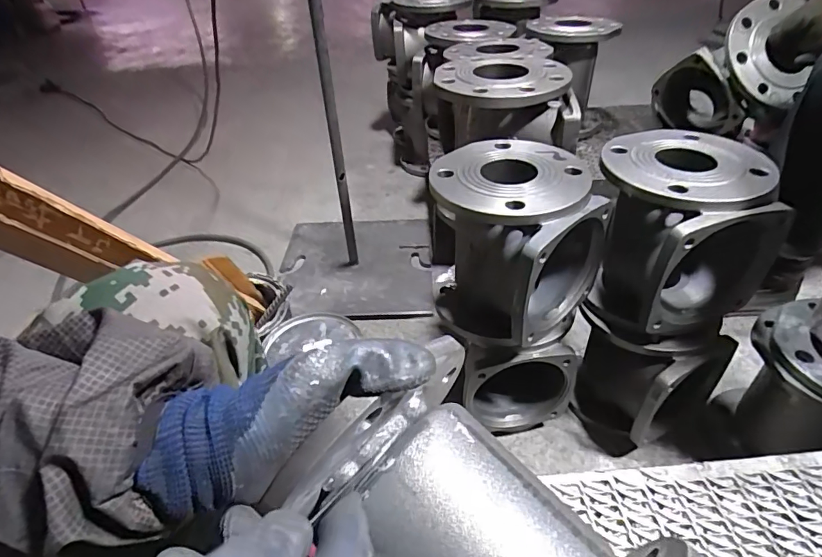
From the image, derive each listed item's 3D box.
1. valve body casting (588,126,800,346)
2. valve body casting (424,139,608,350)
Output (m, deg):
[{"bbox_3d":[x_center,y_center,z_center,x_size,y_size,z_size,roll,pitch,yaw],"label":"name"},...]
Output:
[{"bbox_3d":[0.315,-0.047,0.584,0.166,0.217,0.170,-12,42,-12],"label":"valve body casting"},{"bbox_3d":[0.120,-0.043,0.587,0.157,0.193,0.183,-31,48,-30],"label":"valve body casting"}]

